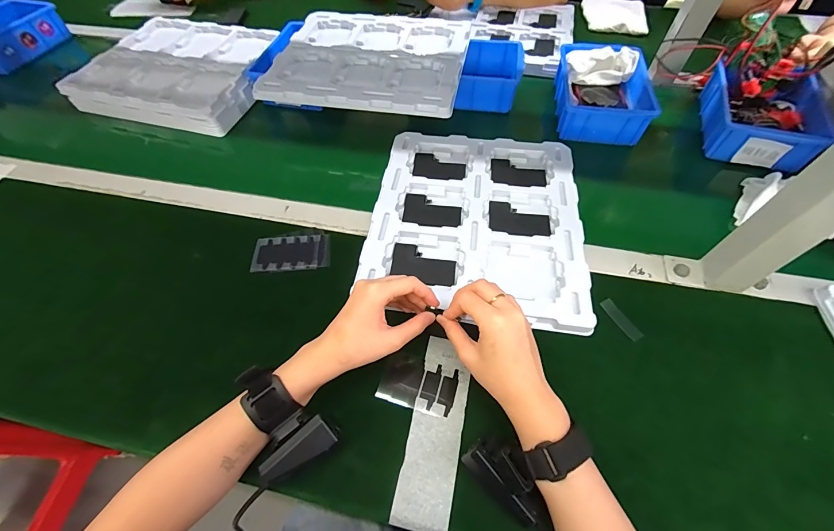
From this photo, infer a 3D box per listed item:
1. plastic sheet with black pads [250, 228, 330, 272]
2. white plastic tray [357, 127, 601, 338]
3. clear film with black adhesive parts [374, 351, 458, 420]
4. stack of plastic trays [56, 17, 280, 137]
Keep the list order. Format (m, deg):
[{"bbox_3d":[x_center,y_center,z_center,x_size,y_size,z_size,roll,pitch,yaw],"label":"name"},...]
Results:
[{"bbox_3d":[-0.163,-0.020,0.459,0.096,0.004,0.058,-5,60,-2],"label":"plastic sheet with black pads"},{"bbox_3d":[0.081,-0.071,0.477,0.266,0.019,0.301,7,58,7],"label":"white plastic tray"},{"bbox_3d":[0.002,0.122,0.364,0.076,0.004,0.052,15,59,12],"label":"clear film with black adhesive parts"},{"bbox_3d":[-0.442,-0.378,0.681,0.376,0.055,0.279,13,59,11],"label":"stack of plastic trays"}]

